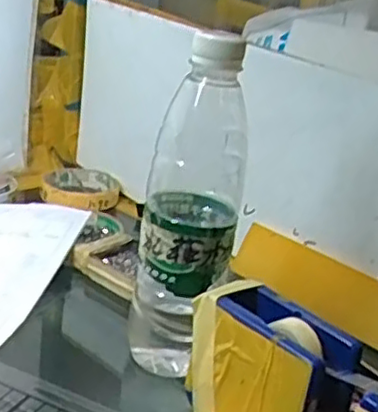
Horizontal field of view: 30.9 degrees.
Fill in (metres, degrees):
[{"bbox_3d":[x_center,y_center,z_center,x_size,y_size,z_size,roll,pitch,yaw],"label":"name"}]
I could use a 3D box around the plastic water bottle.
[{"bbox_3d":[0.001,0.003,0.452,0.062,0.217,0.076,9,20,5],"label":"plastic water bottle"}]

